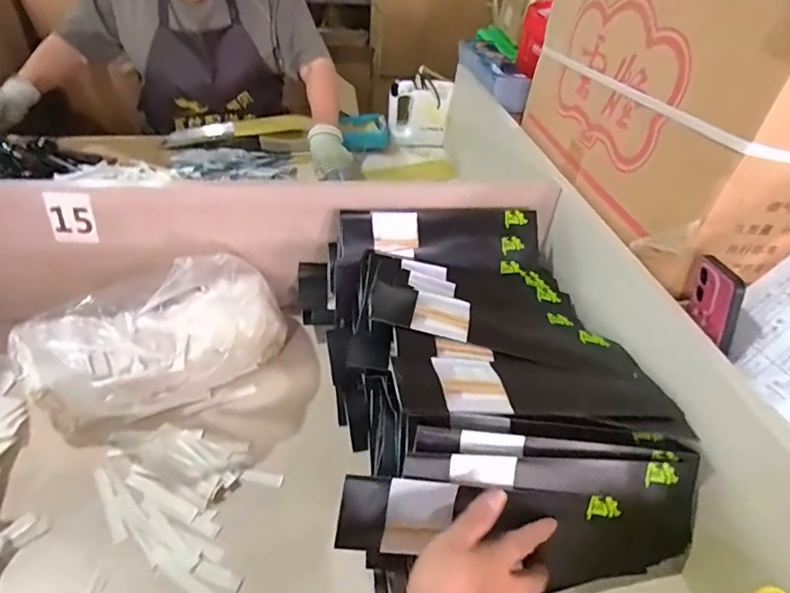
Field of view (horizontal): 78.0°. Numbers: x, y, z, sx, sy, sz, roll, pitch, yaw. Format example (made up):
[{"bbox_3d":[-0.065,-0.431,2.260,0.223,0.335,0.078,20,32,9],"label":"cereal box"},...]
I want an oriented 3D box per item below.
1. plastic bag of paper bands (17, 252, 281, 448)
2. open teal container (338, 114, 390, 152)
[{"bbox_3d":[-0.279,0.050,0.584,0.278,0.130,0.139,-15,46,-23],"label":"plastic bag of paper bands"},{"bbox_3d":[-0.076,-0.414,1.191,0.107,0.047,0.141,-5,43,-13],"label":"open teal container"}]

